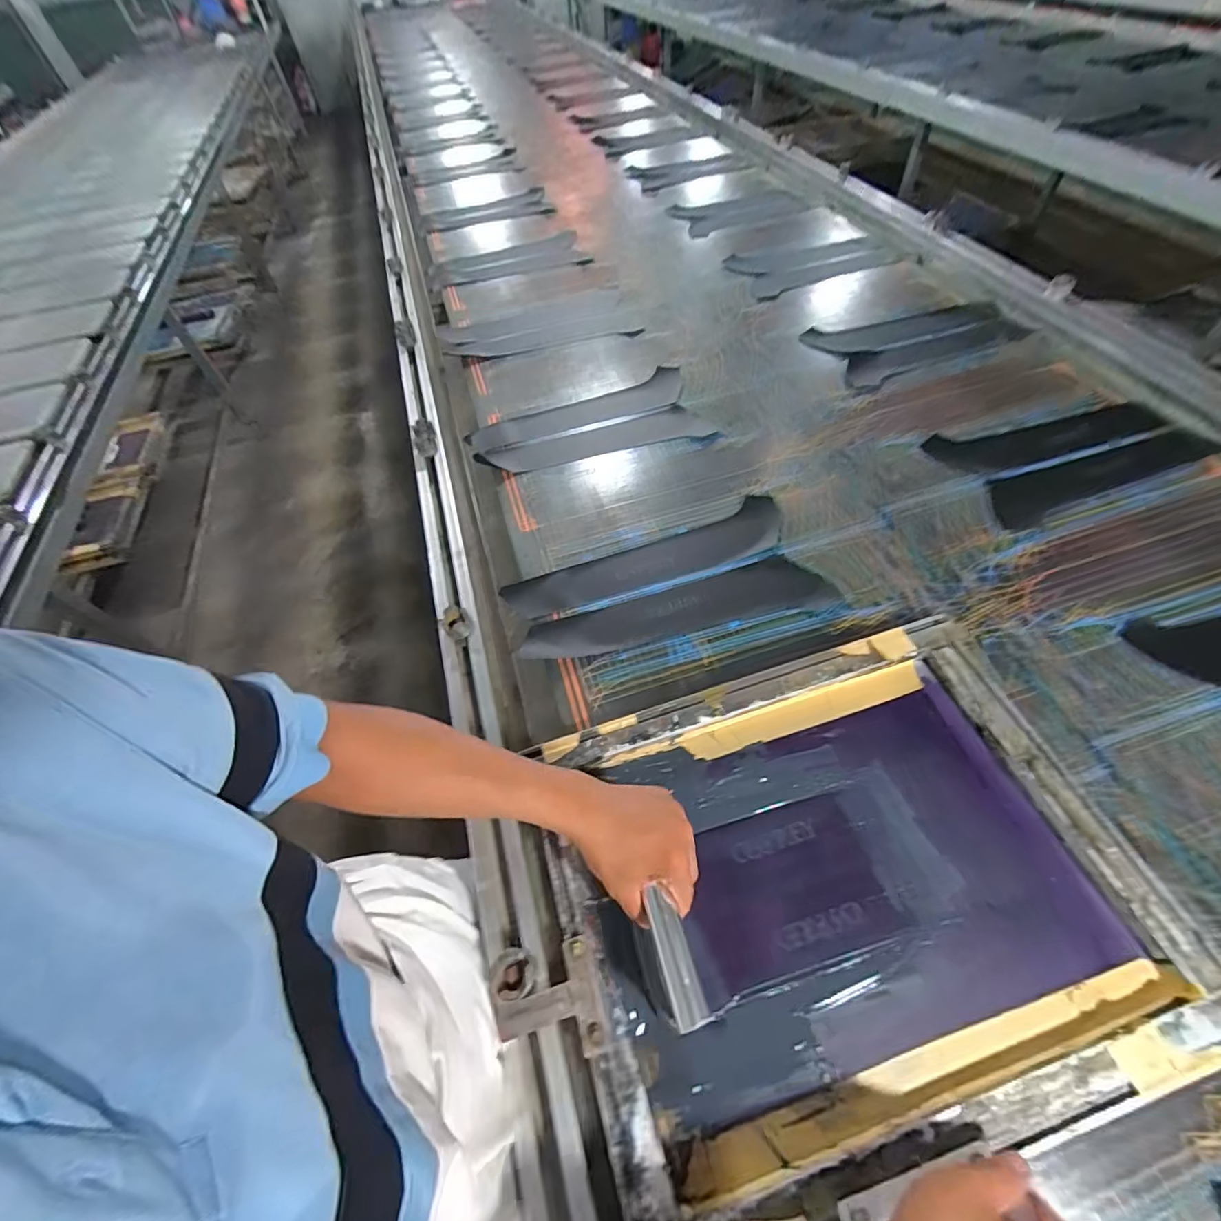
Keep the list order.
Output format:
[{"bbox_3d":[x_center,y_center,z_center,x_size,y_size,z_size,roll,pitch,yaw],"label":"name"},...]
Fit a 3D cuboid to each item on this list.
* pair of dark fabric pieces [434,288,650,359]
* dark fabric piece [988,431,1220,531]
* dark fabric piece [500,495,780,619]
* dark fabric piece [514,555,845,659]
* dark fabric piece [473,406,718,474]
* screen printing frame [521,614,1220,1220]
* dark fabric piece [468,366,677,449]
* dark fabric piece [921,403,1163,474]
[{"bbox_3d":[-0.174,-0.672,1.227,0.447,0.023,0.215,-13,54,-5],"label":"pair of dark fabric pieces"},{"bbox_3d":[0.764,-0.218,0.822,0.412,0.008,0.090,-20,55,-9],"label":"dark fabric piece"},{"bbox_3d":[0.061,-0.073,0.779,0.433,0.009,0.100,-18,55,-8],"label":"dark fabric piece"},{"bbox_3d":[0.089,-0.004,0.727,0.425,0.010,0.095,-11,52,-3],"label":"dark fabric piece"},{"bbox_3d":[-0.031,-0.316,0.955,0.415,0.020,0.096,-13,54,-5],"label":"dark fabric piece"},{"bbox_3d":[0.220,0.251,0.511,0.535,0.035,0.415,-16,54,-7],"label":"screen printing frame"},{"bbox_3d":[-0.060,-0.390,1.017,0.435,0.009,0.114,-18,55,-8],"label":"dark fabric piece"},{"bbox_3d":[0.724,-0.284,0.869,0.379,0.011,0.096,-9,54,-1],"label":"dark fabric piece"}]

